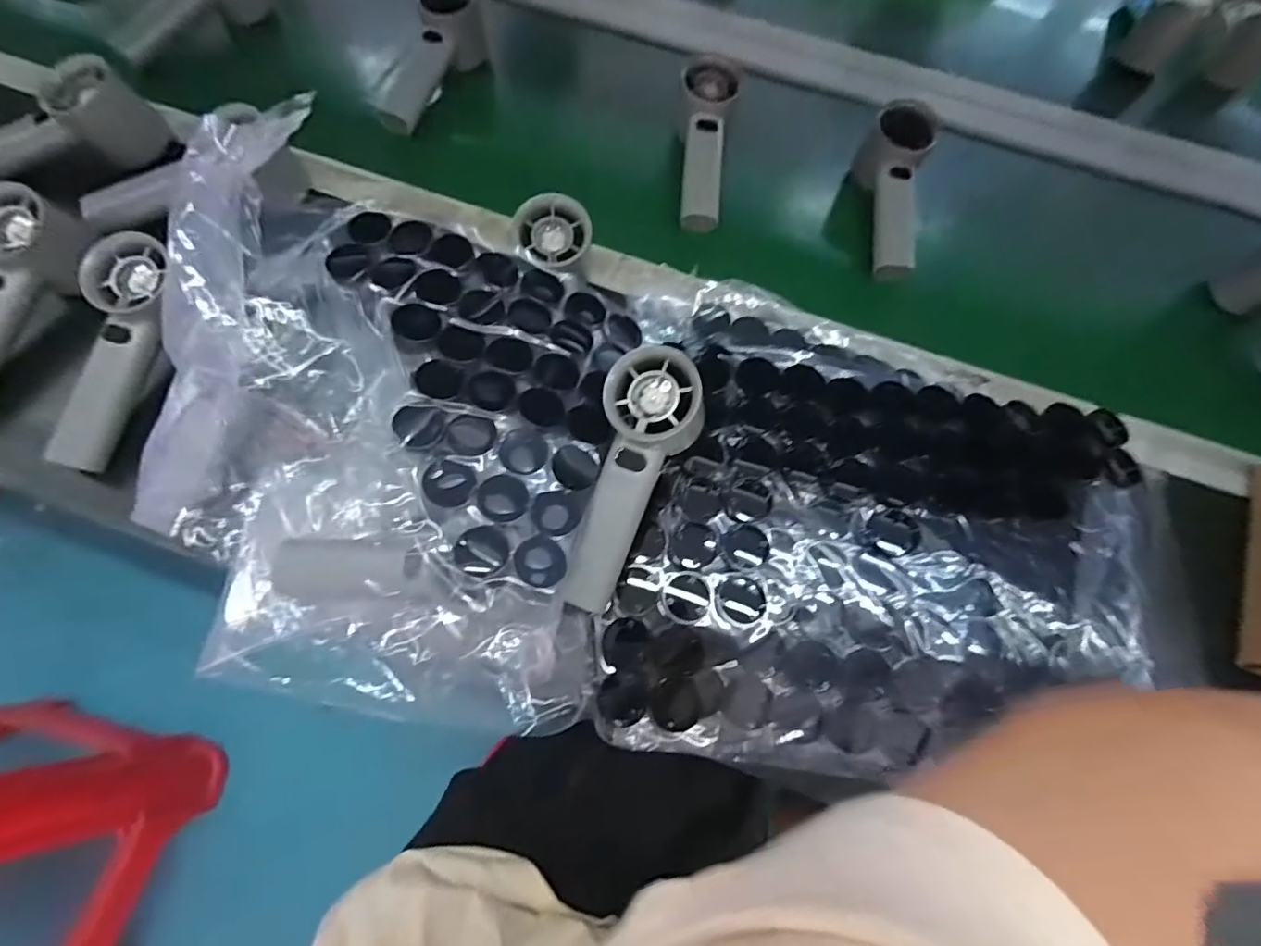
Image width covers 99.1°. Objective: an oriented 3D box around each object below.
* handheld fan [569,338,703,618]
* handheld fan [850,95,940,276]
[{"bbox_3d":[-0.001,0.005,0.325,0.057,0.030,0.157,18,89,5],"label":"handheld fan"},{"bbox_3d":[0.238,-0.254,0.489,0.053,0.059,0.173,4,83,-1],"label":"handheld fan"}]

